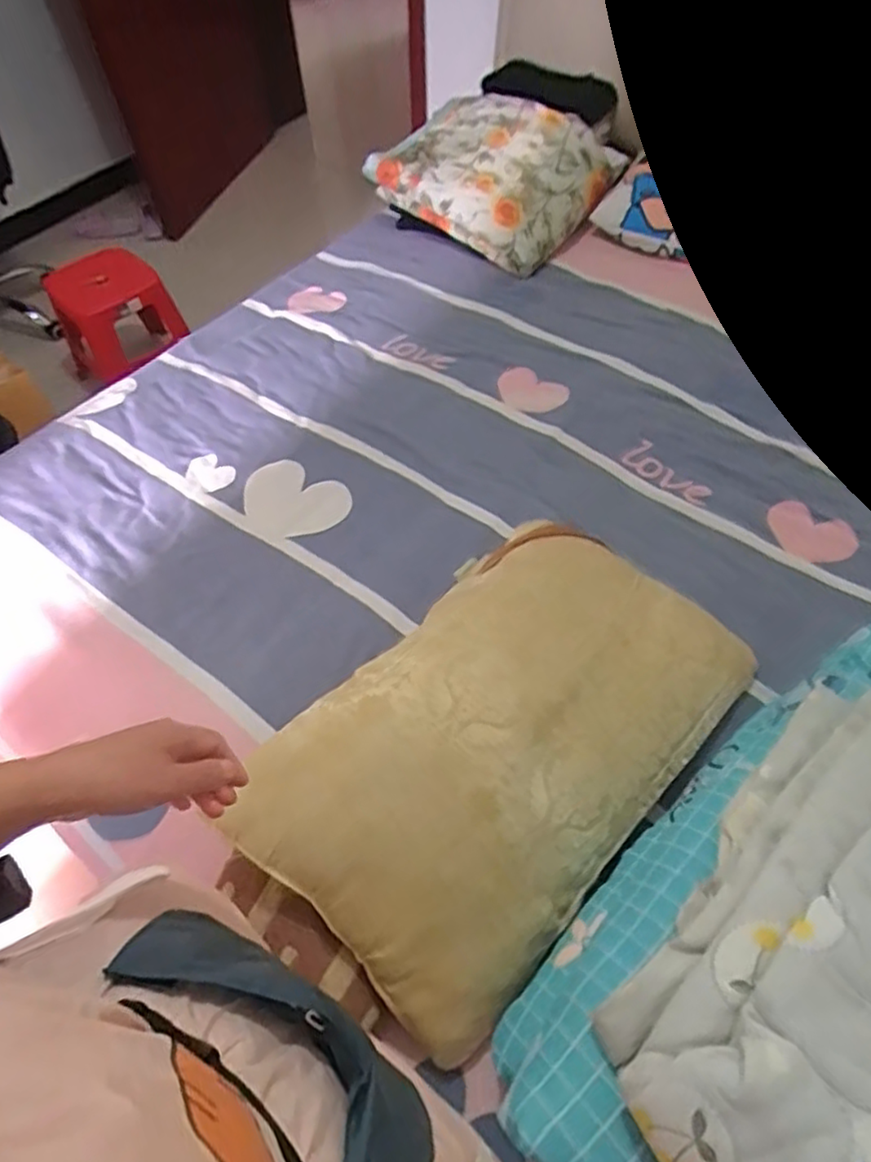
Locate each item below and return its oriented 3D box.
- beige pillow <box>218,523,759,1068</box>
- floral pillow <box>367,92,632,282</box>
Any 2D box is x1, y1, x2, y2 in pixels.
[{"bbox_3d":[0.089,0.172,0.789,0.373,0.154,0.610,36,65,22],"label":"beige pillow"},{"bbox_3d":[0.138,-0.947,1.496,0.447,0.168,0.365,33,64,21],"label":"floral pillow"}]

